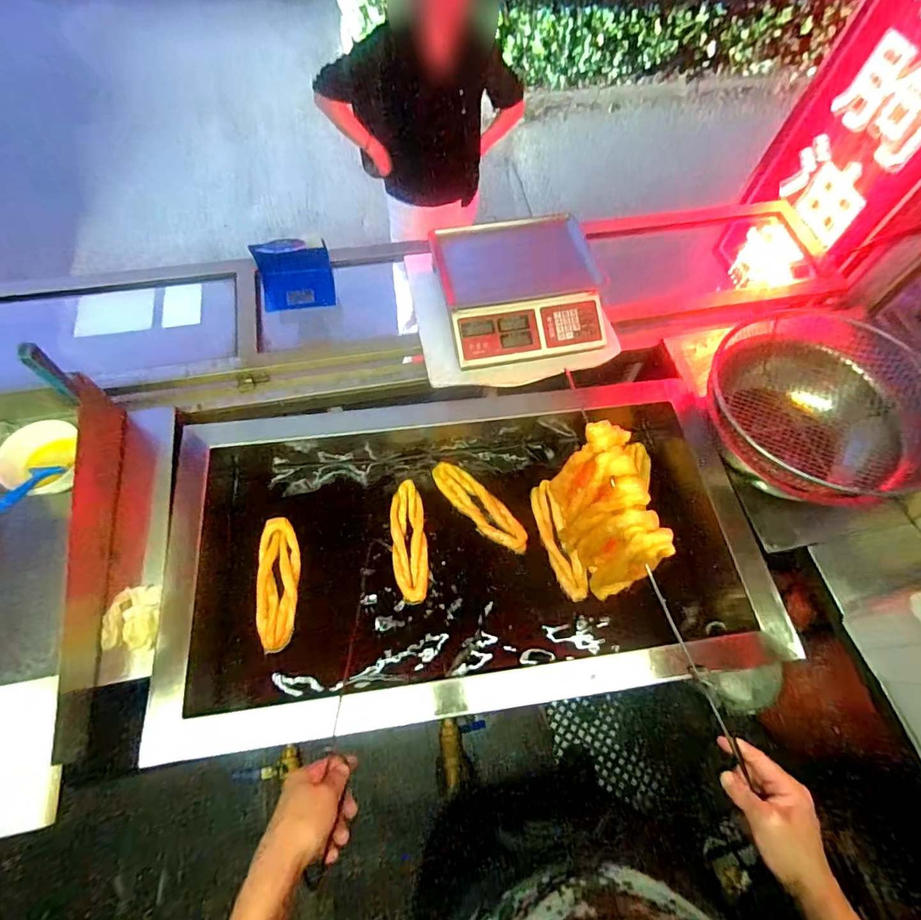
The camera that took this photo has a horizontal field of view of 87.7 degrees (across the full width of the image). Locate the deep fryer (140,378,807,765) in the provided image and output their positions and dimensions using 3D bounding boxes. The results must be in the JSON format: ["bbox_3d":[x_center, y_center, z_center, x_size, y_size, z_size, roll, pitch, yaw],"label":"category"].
[{"bbox_3d":[0.006,0.128,0.944,0.996,0.209,0.636,-5,64,-5],"label":"deep fryer"}]

